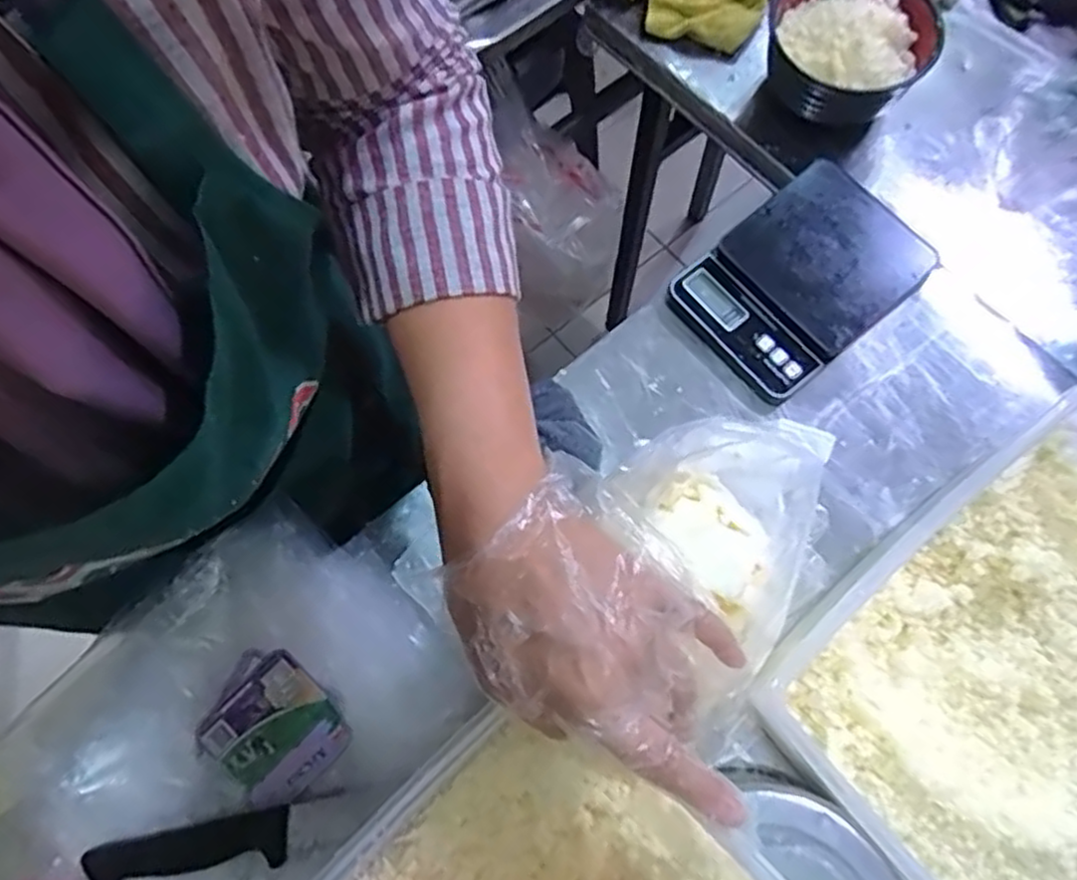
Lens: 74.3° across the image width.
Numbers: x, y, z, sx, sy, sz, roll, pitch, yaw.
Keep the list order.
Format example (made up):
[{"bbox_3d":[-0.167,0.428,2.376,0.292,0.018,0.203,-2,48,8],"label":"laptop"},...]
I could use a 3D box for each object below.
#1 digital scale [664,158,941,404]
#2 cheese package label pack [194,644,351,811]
[{"bbox_3d":[0.209,-0.128,0.567,0.181,0.035,0.129,-38,75,-10],"label":"digital scale"},{"bbox_3d":[-0.176,0.191,0.469,0.085,0.016,0.078,42,78,13],"label":"cheese package label pack"}]

